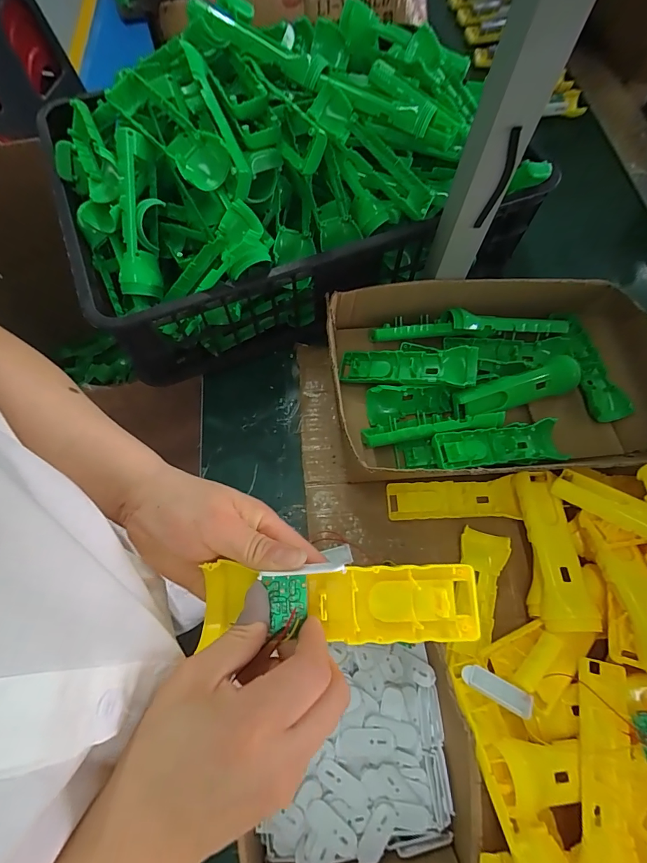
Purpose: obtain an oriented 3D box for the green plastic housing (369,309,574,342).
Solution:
[{"bbox_3d":[0.193,-0.136,0.524,0.261,0.041,0.032,-2,68,-2],"label":"green plastic housing"}]

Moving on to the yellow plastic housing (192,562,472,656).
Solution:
[{"bbox_3d":[0.010,0.103,0.239,0.164,0.028,0.042,2,68,-1],"label":"yellow plastic housing"}]

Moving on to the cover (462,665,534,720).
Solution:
[{"bbox_3d":[0.156,0.231,0.356,0.060,0.010,0.019,22,68,23],"label":"cover"}]

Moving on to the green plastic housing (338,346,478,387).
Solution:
[{"bbox_3d":[0.099,-0.076,0.498,0.169,0.032,0.045,3,67,18],"label":"green plastic housing"}]

